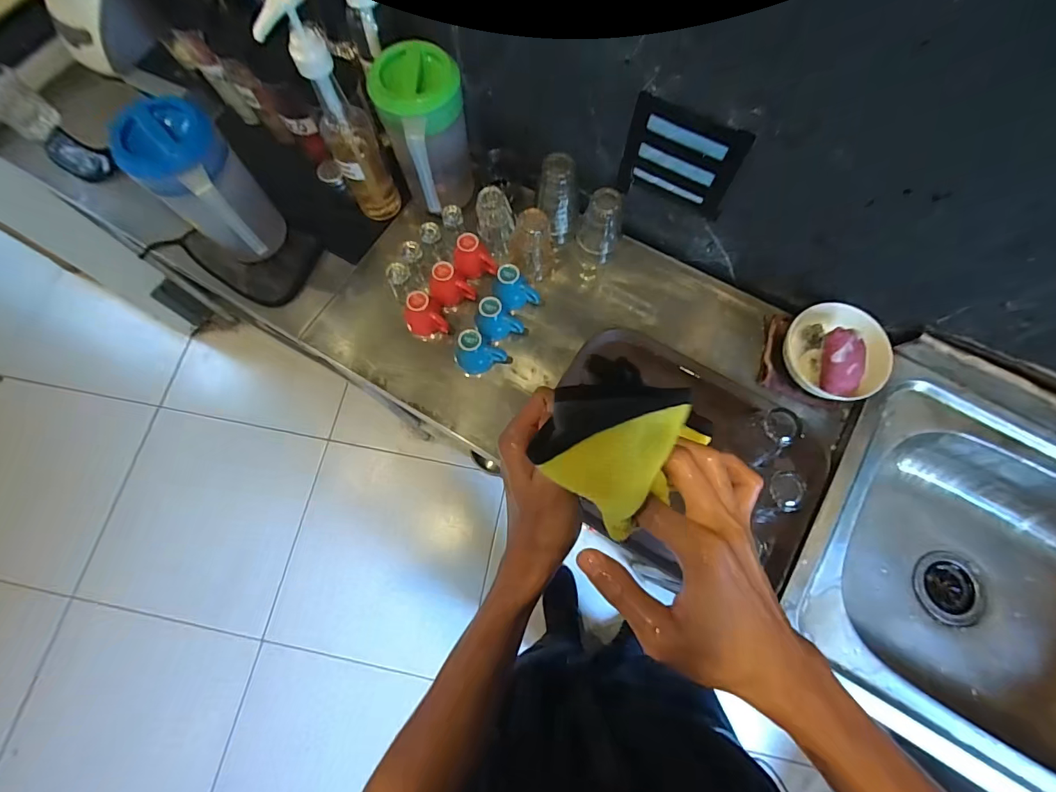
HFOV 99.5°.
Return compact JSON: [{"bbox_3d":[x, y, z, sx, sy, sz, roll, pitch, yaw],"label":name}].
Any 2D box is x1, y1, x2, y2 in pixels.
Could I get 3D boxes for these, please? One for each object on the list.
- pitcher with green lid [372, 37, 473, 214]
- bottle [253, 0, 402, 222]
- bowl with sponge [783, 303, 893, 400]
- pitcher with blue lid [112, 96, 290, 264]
[{"bbox_3d":[-0.149,-0.388,0.703,0.116,0.211,0.146,-14,73,-4],"label":"pitcher with green lid"},{"bbox_3d":[-0.270,-0.396,0.657,0.072,0.351,0.064,-14,73,-4],"label":"bottle"},{"bbox_3d":[0.455,-0.065,0.657,0.128,0.064,0.148,-29,75,-8],"label":"bowl with sponge"},{"bbox_3d":[-0.457,-0.288,0.674,0.117,0.227,0.144,-44,77,-11],"label":"pitcher with blue lid"}]

